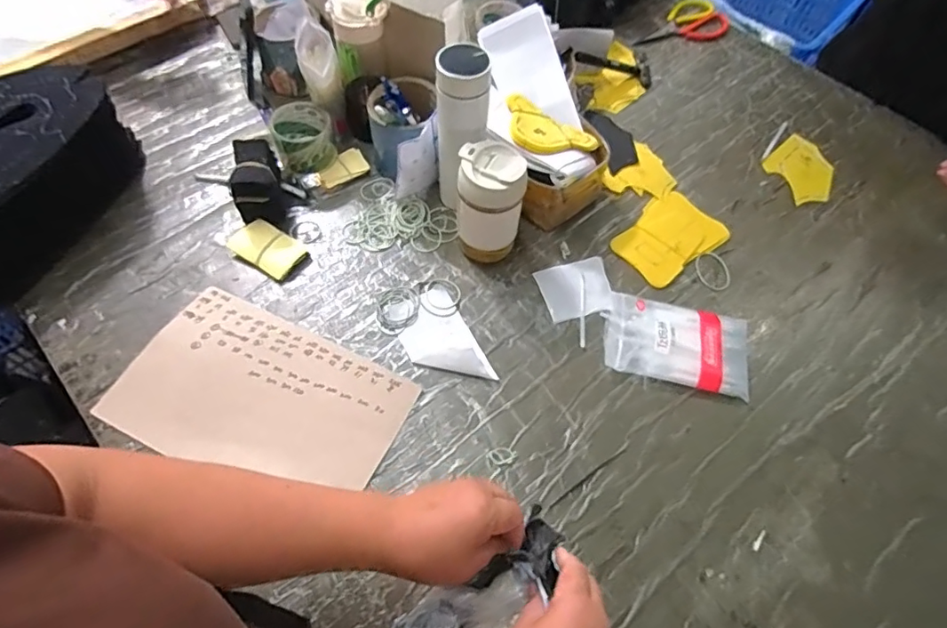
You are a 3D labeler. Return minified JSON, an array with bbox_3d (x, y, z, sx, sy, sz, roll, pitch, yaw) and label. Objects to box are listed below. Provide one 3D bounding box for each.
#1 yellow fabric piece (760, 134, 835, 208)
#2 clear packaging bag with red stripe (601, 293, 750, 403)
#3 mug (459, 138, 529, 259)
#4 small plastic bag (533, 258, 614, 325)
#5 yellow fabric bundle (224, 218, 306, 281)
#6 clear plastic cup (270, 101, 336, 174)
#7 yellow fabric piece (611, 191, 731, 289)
[{"bbox_3d":[0.526,-0.230,0.855,0.124,0.004,0.112,-33,66,-19],"label":"yellow fabric piece"},{"bbox_3d":[0.259,0.035,0.685,0.178,0.021,0.114,13,60,6],"label":"clear packaging bag with red stripe"},{"bbox_3d":[0.022,-0.139,0.697,0.085,0.156,0.071,3,60,0],"label":"mug"},{"bbox_3d":[0.141,-0.035,0.734,0.097,0.005,0.083,-15,61,-10],"label":"small plastic bag"},{"bbox_3d":[-0.284,-0.091,0.737,0.089,0.021,0.060,30,64,15],"label":"yellow fabric bundle"},{"bbox_3d":[-0.249,-0.254,0.796,0.079,0.077,0.078,1,60,-1],"label":"clear plastic cup"},{"bbox_3d":[0.282,-0.113,0.779,0.155,0.004,0.109,-35,66,-19],"label":"yellow fabric piece"}]

